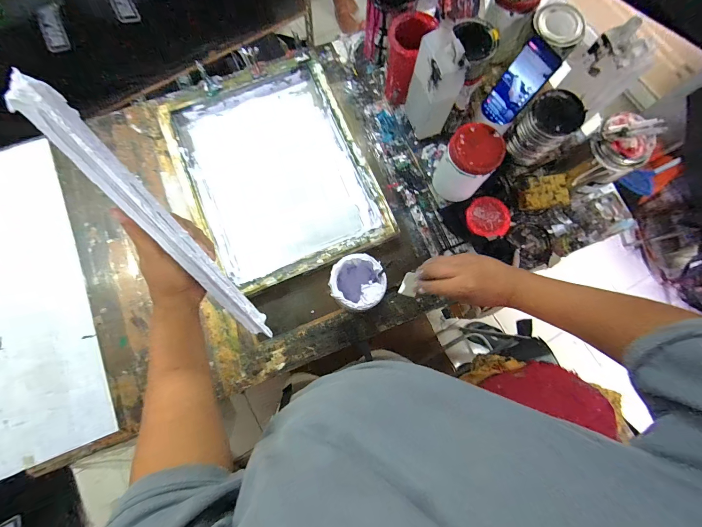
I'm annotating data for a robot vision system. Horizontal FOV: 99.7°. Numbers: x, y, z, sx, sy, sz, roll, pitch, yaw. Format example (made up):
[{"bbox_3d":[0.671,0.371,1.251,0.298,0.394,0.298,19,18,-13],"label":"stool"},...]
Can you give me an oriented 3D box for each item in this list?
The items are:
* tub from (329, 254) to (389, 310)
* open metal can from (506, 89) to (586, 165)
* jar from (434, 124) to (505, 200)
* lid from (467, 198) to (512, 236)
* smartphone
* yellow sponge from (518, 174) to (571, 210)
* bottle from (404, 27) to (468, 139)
[{"bbox_3d":[0.013,0.043,0.579,0.096,0.116,0.096,0,78,-1],"label":"tub"},{"bbox_3d":[0.413,-0.288,0.632,0.105,0.114,0.099,-35,81,-8],"label":"open metal can"},{"bbox_3d":[0.240,-0.202,0.631,0.097,0.160,0.091,0,78,-1],"label":"jar"},{"bbox_3d":[0.319,-0.105,0.684,0.099,0.018,0.089,5,78,0],"label":"lid"},{"bbox_3d":[0.327,-0.350,0.585,0.010,0.158,0.078,-30,80,-19],"label":"smartphone"},{"bbox_3d":[0.434,-0.157,0.664,0.095,0.040,0.071,-2,78,-1],"label":"yellow sponge"},{"bbox_3d":[0.174,-0.366,0.628,0.061,0.233,0.104,-22,79,-5],"label":"bottle"}]

